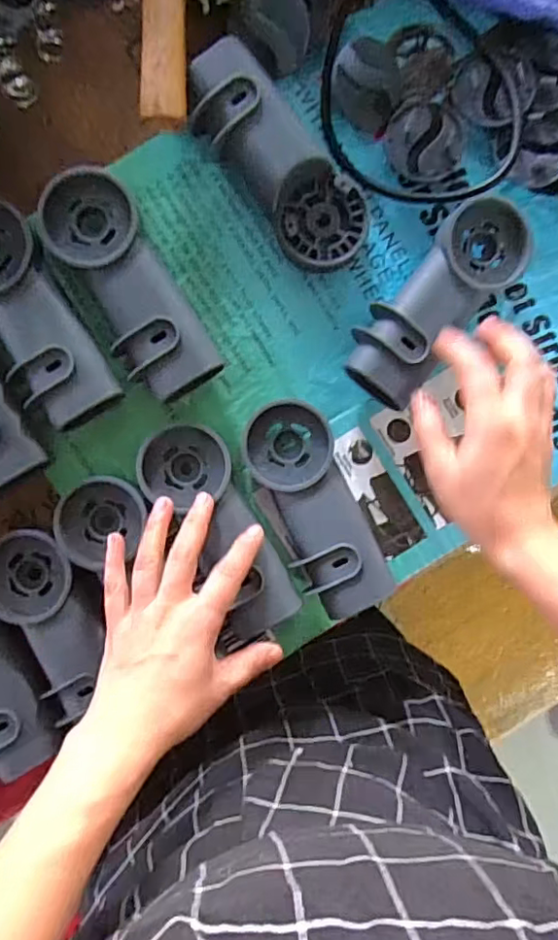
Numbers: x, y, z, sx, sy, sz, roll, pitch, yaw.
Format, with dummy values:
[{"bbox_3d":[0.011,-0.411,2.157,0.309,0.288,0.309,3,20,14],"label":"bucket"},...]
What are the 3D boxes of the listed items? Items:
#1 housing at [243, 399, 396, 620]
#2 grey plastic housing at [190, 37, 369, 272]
[{"bbox_3d":[0.025,0.028,0.421,0.063,0.037,0.158,-22,97,-2],"label":"housing"},{"bbox_3d":[0.000,-0.217,0.403,0.066,0.038,0.162,-41,97,0],"label":"grey plastic housing"}]

